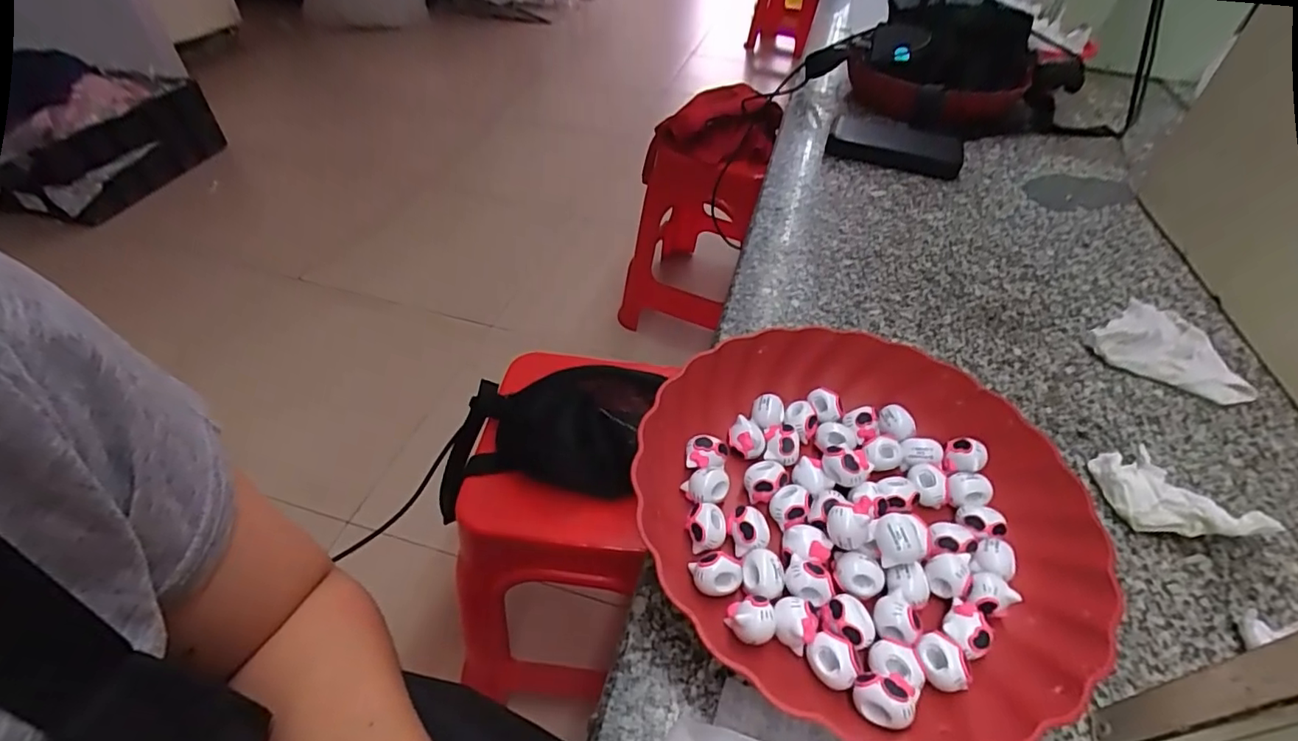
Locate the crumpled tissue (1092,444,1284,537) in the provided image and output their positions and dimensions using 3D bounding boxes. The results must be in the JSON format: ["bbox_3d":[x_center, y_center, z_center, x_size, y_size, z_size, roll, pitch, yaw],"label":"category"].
[{"bbox_3d":[0.316,0.080,0.346,0.041,0.034,0.079,-19,50,-22],"label":"crumpled tissue"}]

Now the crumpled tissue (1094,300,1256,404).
[{"bbox_3d":[0.433,-0.016,0.459,0.116,0.017,0.102,-26,53,-26],"label":"crumpled tissue"}]

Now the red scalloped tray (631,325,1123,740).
[{"bbox_3d":[0.120,0.077,0.329,0.240,0.053,0.240,-21,51,-24],"label":"red scalloped tray"}]

